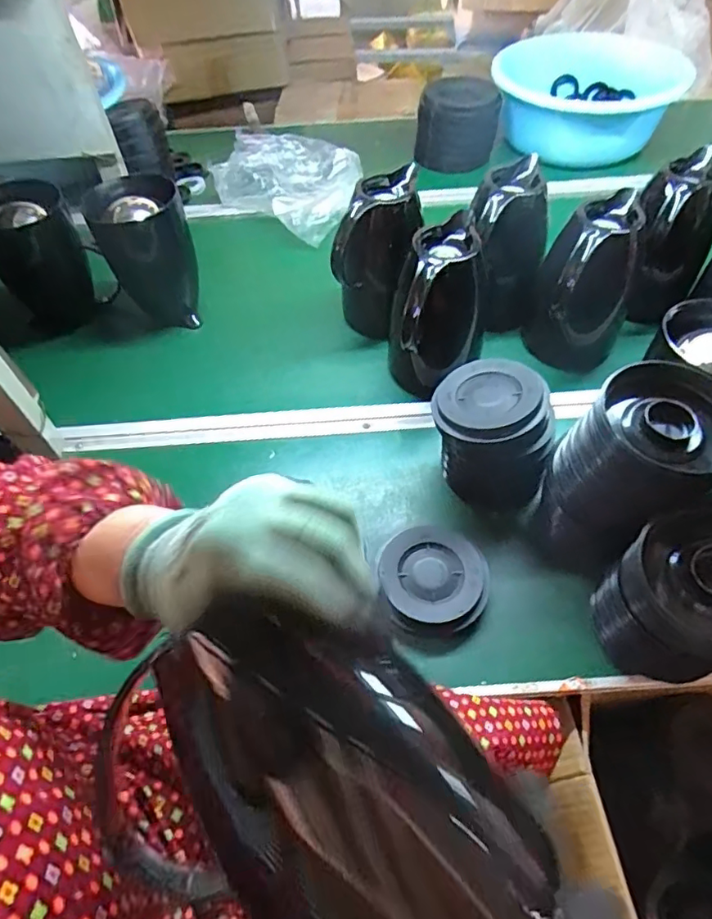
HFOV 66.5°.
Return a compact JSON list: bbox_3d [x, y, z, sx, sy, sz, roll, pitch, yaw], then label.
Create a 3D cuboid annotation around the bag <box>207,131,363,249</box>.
[{"bbox_3d":[-0.117,-0.502,0.988,0.262,0.079,0.198,22,58,18],"label":"bag"}]

